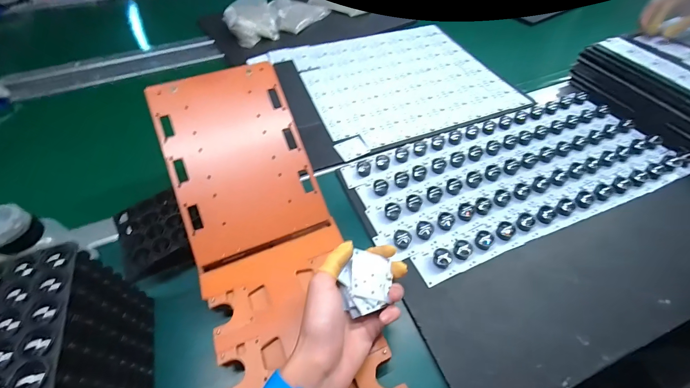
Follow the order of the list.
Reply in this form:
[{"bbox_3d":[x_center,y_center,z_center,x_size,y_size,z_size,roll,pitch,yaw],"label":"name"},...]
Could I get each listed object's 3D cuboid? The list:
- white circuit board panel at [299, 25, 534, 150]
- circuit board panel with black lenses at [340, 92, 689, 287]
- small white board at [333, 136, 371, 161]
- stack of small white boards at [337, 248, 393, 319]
[{"bbox_3d":[0.114,-0.244,0.646,0.371,0.011,0.354,-17,55,-11],"label":"white circuit board panel"},{"bbox_3d":[0.255,-0.039,0.473,0.470,0.022,0.216,-19,55,-12],"label":"circuit board panel with black lenses"},{"bbox_3d":[0.012,-0.076,0.519,0.049,0.004,0.046,-24,57,-15],"label":"small white board"},{"bbox_3d":[0.018,0.089,0.305,0.044,0.020,0.057,28,52,-6],"label":"stack of small white boards"}]

